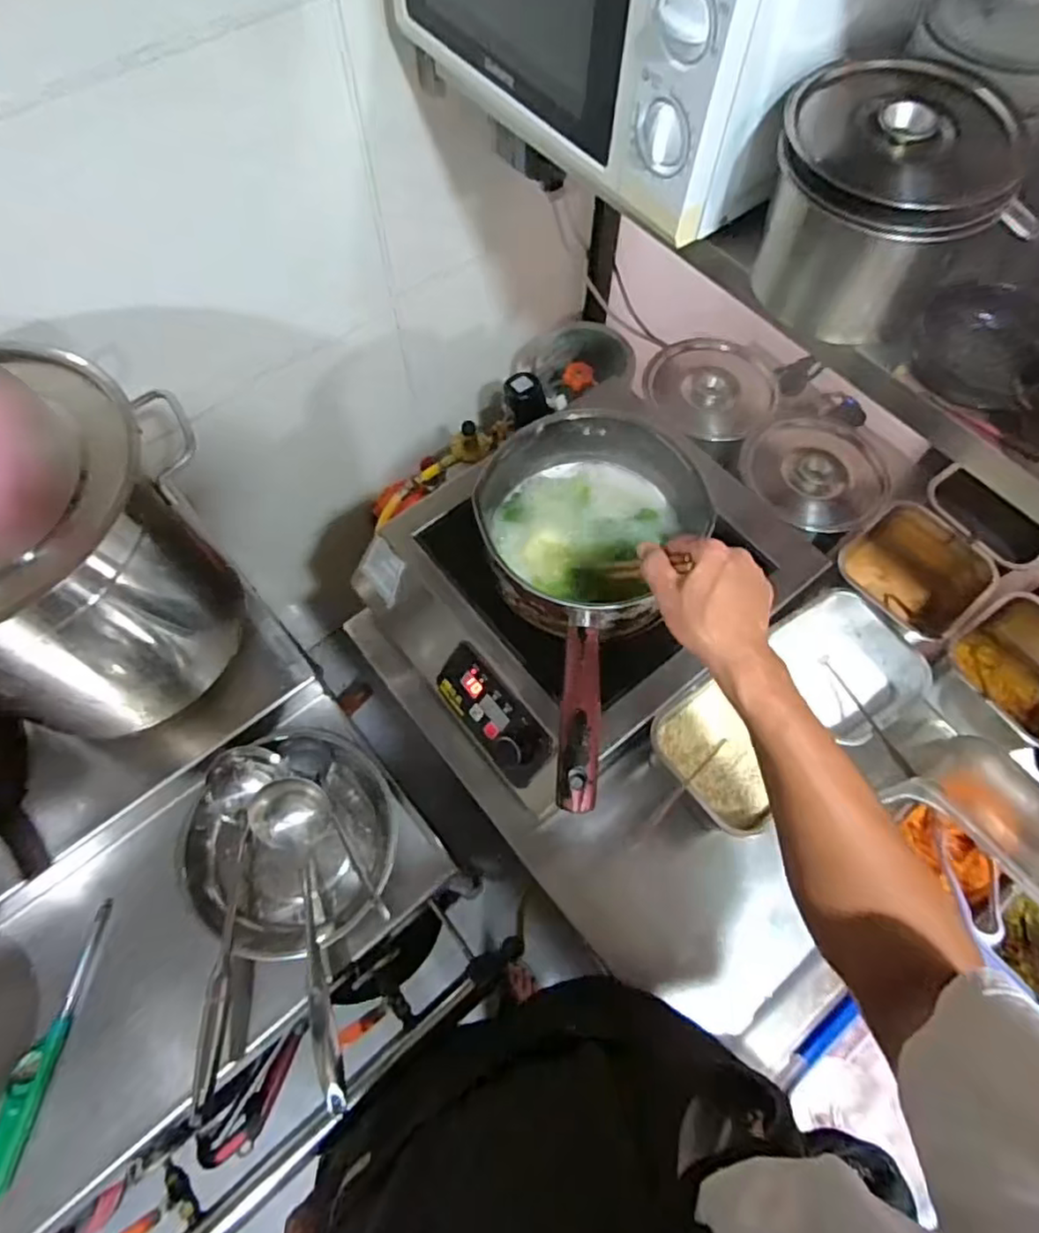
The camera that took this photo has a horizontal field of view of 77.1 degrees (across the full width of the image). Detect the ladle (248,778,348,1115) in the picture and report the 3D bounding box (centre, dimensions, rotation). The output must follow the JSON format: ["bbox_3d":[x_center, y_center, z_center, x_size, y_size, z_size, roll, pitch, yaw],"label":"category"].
[{"bbox_3d":[-0.238,0.345,0.712,0.080,0.046,0.325,-12,66,-6],"label":"ladle"}]

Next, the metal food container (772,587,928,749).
[{"bbox_3d":[0.373,0.058,0.751,0.117,0.078,0.151,-25,68,-11],"label":"metal food container"}]

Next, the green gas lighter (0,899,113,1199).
[{"bbox_3d":[-0.502,0.445,0.690,0.030,0.043,0.261,6,66,3],"label":"green gas lighter"}]

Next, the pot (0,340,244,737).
[{"bbox_3d":[-0.486,-0.051,0.664,0.284,0.309,0.276,11,66,5],"label":"pot"}]

